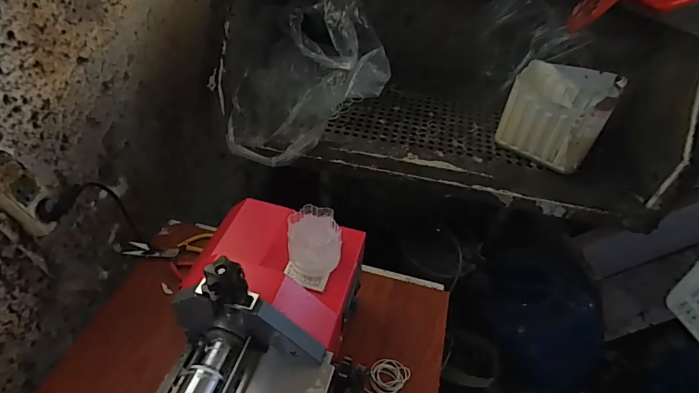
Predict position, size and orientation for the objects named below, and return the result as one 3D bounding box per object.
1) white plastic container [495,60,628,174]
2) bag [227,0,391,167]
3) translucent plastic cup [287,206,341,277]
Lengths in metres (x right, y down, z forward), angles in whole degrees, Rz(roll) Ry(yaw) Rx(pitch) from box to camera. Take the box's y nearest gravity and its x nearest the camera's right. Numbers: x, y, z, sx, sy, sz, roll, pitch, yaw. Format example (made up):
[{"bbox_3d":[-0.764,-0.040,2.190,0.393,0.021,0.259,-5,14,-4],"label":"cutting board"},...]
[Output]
[{"bbox_3d":[0.440,-0.177,0.880,0.189,0.166,0.134,27,50,20],"label":"white plastic container"},{"bbox_3d":[-0.091,-0.241,0.888,0.334,0.246,0.281,4,46,0],"label":"bag"},{"bbox_3d":[-0.051,0.066,0.583,0.071,0.073,0.084,-5,47,-8],"label":"translucent plastic cup"}]

